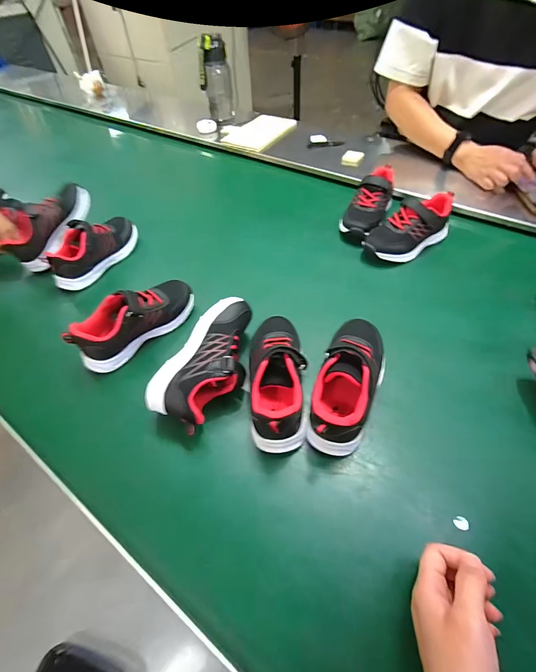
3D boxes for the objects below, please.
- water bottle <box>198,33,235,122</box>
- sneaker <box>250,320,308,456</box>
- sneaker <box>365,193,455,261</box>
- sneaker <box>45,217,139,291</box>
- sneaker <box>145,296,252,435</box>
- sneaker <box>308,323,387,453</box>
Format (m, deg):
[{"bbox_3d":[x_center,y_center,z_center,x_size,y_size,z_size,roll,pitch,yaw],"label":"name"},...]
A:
[{"bbox_3d":[-0.145,-0.718,0.923,0.082,0.184,0.068,-4,50,1],"label":"water bottle"},{"bbox_3d":[0.014,0.051,0.424,0.072,0.085,0.184,-1,52,1],"label":"sneaker"},{"bbox_3d":[0.263,-0.197,0.600,0.183,0.078,0.071,-31,57,-21],"label":"sneaker"},{"bbox_3d":[-0.326,-0.167,0.613,0.067,0.078,0.184,23,56,19],"label":"sneaker"},{"bbox_3d":[-0.071,0.036,0.439,0.076,0.081,0.185,23,56,19],"label":"sneaker"},{"bbox_3d":[0.105,0.054,0.414,0.075,0.084,0.181,17,55,15],"label":"sneaker"}]

